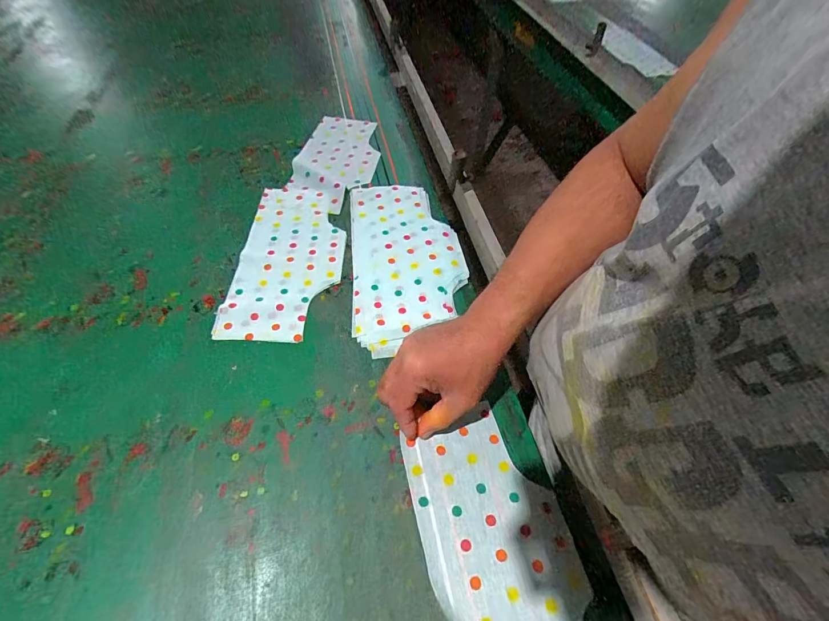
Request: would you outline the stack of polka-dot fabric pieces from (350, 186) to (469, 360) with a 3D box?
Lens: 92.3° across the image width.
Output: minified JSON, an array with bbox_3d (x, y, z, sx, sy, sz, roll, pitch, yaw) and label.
[{"bbox_3d":[-0.012,-0.078,0.549,0.151,0.013,0.293,-4,54,-5],"label":"stack of polka-dot fabric pieces"}]

